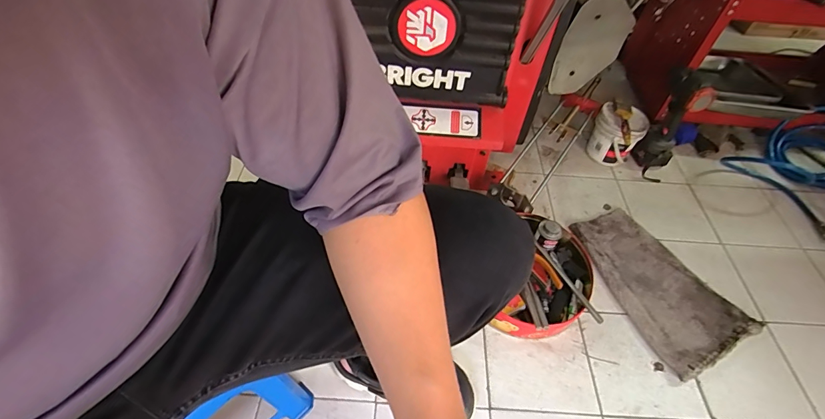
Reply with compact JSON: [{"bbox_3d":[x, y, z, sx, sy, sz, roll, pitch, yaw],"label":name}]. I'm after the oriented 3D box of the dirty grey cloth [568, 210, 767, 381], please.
[{"bbox_3d":[0.513,0.152,0.867,0.214,0.029,0.359,-20,55,-20],"label":"dirty grey cloth"}]

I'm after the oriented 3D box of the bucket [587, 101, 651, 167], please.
[{"bbox_3d":[0.542,-0.196,1.077,0.123,0.139,0.130,31,55,19],"label":"bucket"}]

